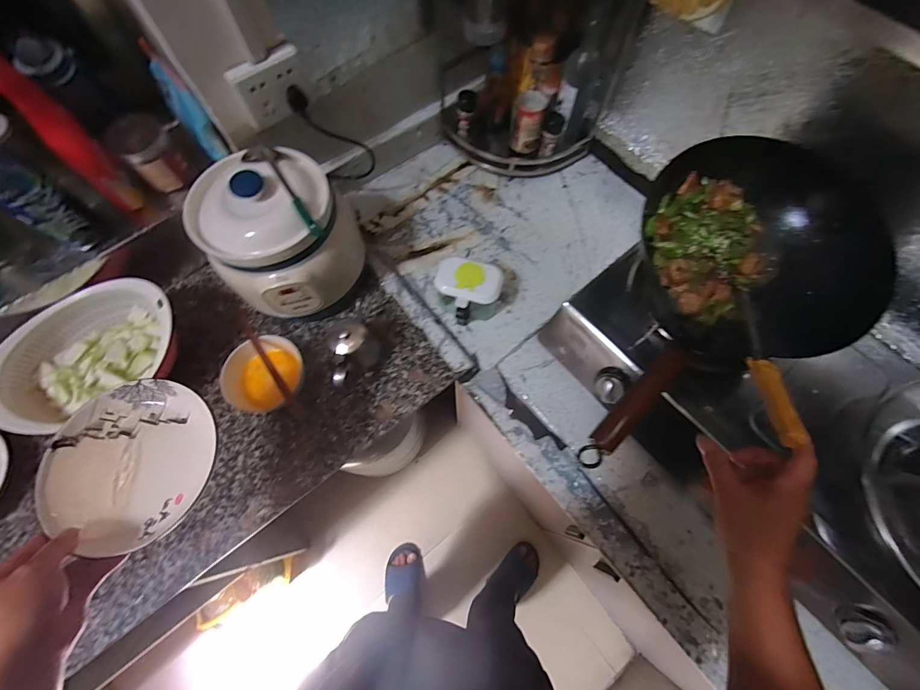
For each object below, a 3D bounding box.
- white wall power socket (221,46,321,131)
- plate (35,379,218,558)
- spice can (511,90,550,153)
[{"bbox_3d":[-0.284,-0.400,0.612,0.115,0.087,0.020,-40,74,-14],"label":"white wall power socket"},{"bbox_3d":[-0.356,0.128,0.433,0.170,0.033,0.167,0,68,0],"label":"plate"},{"bbox_3d":[0.143,-0.454,0.808,0.058,0.102,0.056,0,68,0],"label":"spice can"}]

